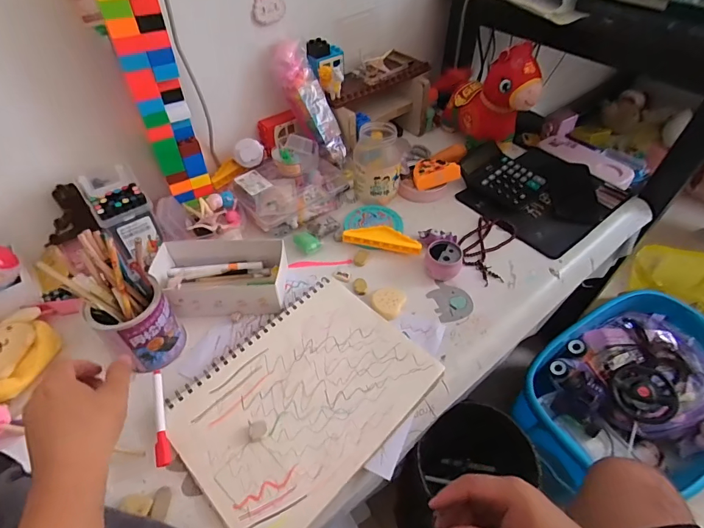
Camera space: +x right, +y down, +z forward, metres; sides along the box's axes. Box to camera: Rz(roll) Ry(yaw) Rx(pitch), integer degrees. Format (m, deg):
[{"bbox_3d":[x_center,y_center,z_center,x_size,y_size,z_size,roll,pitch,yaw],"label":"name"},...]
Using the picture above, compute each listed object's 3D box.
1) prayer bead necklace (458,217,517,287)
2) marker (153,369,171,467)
[{"bbox_3d":[0.216,-0.030,0.642,0.078,0.007,0.148,19,51,16],"label":"prayer bead necklace"},{"bbox_3d":[-0.213,0.172,0.443,0.015,0.020,0.106,-17,51,-14],"label":"marker"}]

